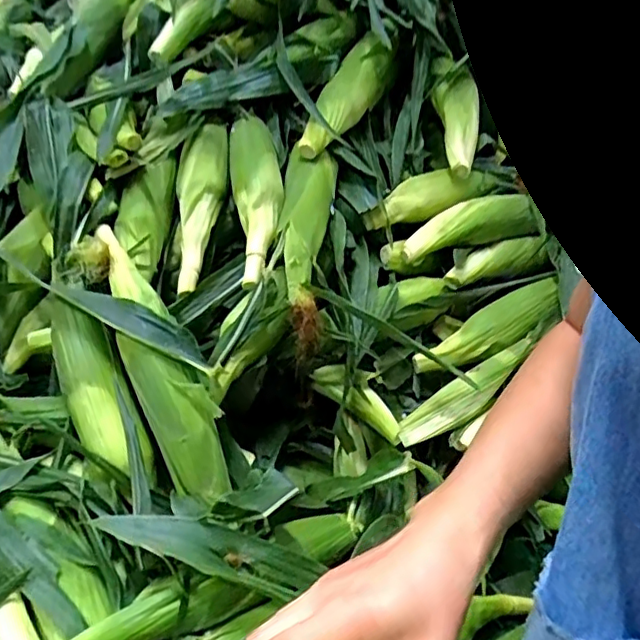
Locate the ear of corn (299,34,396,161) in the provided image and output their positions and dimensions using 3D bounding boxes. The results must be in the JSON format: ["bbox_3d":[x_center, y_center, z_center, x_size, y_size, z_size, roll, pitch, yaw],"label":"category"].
[{"bbox_3d":[0.031,-0.276,0.736,0.047,0.046,0.211,19,64,28],"label":"ear of corn"}]

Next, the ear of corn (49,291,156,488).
[{"bbox_3d":[-0.216,0.067,0.567,0.057,0.051,0.201,-17,74,-39],"label":"ear of corn"}]

